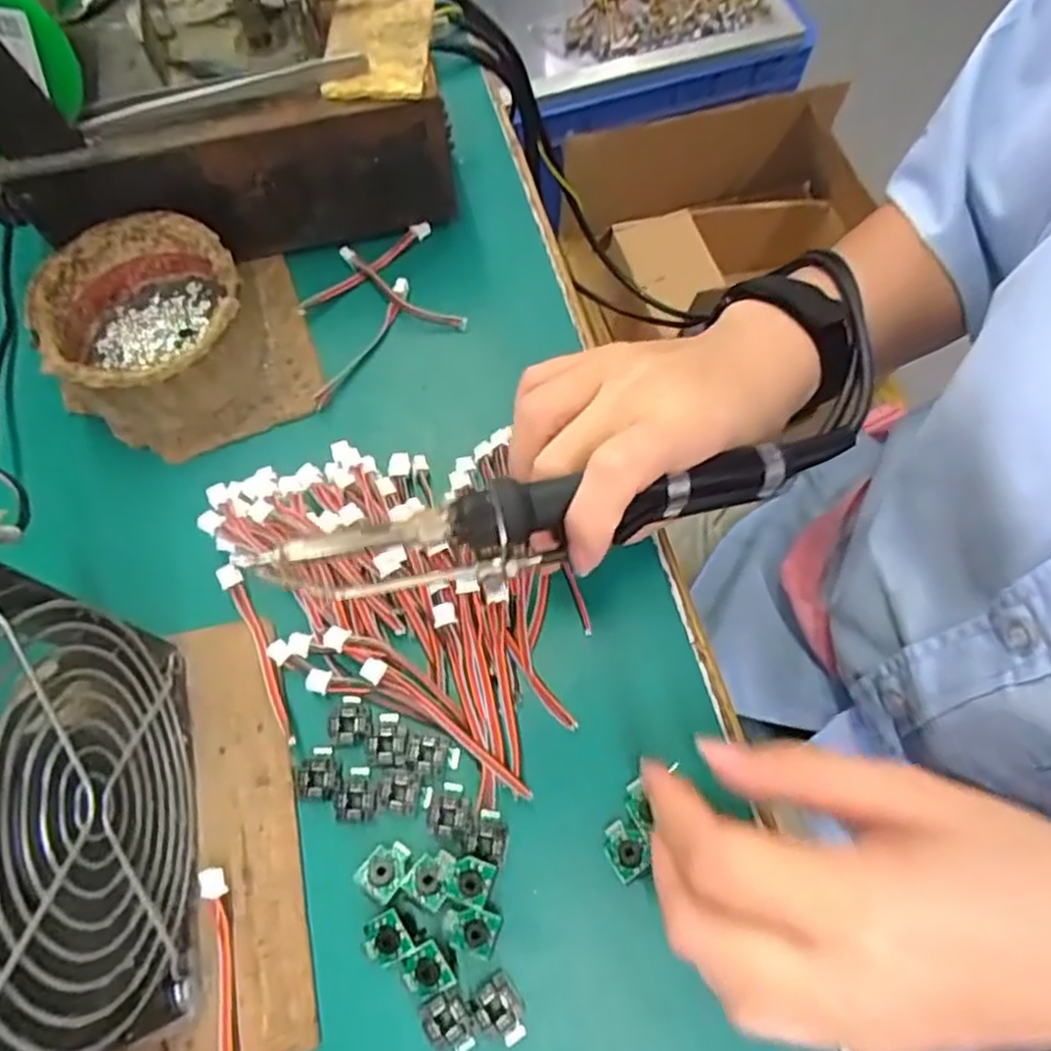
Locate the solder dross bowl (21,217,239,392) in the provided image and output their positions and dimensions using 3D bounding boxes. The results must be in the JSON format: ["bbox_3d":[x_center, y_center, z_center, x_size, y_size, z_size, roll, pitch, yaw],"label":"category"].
[{"bbox_3d":[-0.159,-0.085,0.307,0.081,0.041,0.081,-1,68,2],"label":"solder dross bowl"}]

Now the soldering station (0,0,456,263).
[{"bbox_3d":[-0.147,-0.193,0.301,0.219,0.133,0.107,-14,68,-4],"label":"soldering station"}]

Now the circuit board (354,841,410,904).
[{"bbox_3d":[-0.047,0.114,0.238,0.014,0.006,0.017,31,72,14],"label":"circuit board"}]

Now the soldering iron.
[{"bbox_3d":[0.018,-0.004,0.243,0.208,0.018,0.024,-12,67,-12],"label":"soldering iron"}]

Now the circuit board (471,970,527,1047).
[{"bbox_3d":[-0.007,0.152,0.225,0.014,0.006,0.018,-35,71,-12],"label":"circuit board"}]

